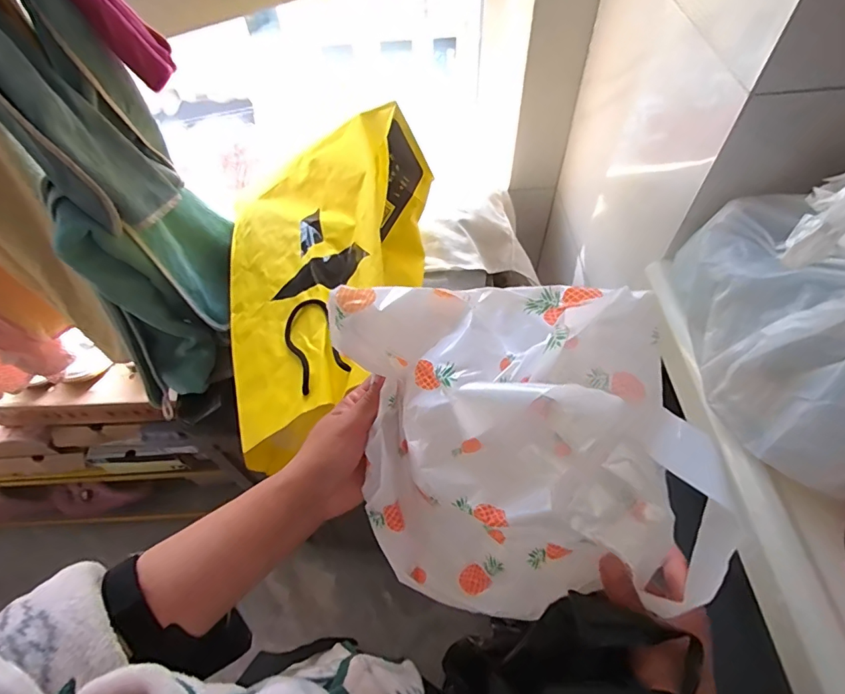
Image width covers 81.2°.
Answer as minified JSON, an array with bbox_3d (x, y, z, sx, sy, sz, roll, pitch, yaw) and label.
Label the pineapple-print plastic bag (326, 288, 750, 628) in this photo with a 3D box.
[{"bbox_3d":[0.060,0.071,0.341,0.202,0.181,0.189,-9,57,-3],"label":"pineapple-print plastic bag"}]

